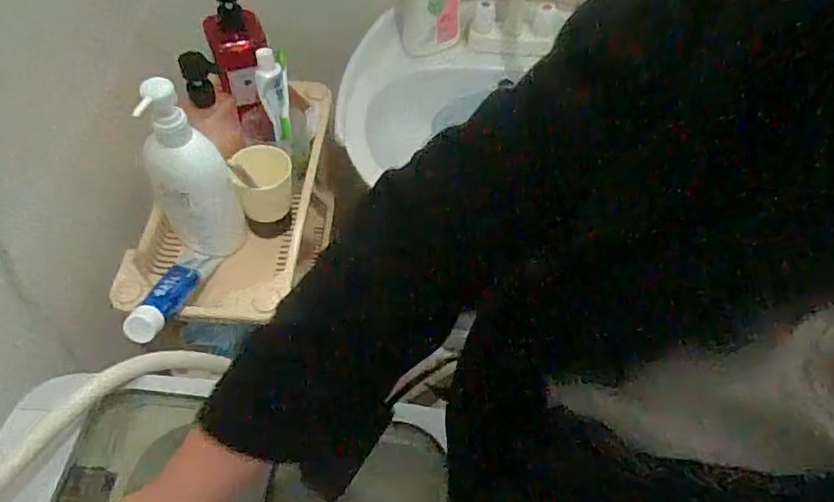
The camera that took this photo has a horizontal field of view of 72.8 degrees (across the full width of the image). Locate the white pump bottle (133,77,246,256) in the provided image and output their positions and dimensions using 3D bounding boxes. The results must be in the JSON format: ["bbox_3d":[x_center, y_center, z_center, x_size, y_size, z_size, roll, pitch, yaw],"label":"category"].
[{"bbox_3d":[-0.251,-0.088,0.644,0.101,0.231,0.074,-28,62,-19],"label":"white pump bottle"}]

